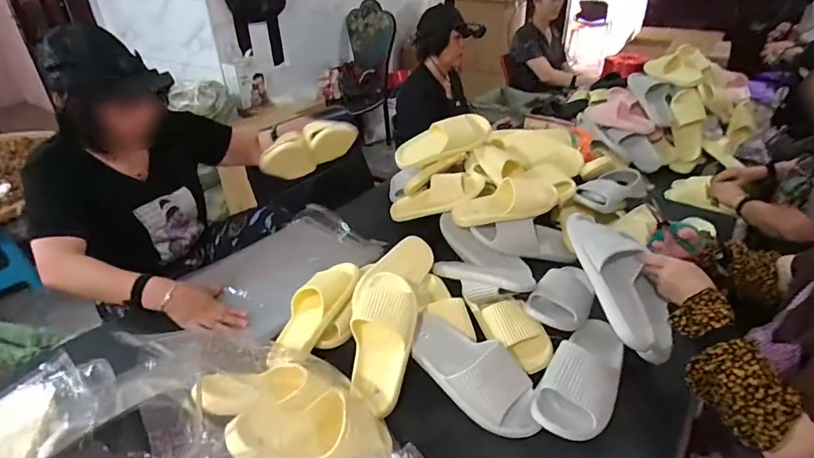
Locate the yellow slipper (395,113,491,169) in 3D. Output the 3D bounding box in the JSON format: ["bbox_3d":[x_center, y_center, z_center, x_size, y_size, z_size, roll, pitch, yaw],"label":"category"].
[{"bbox_3d":[0.089,-0.241,1.231,0.263,0.081,0.100,-19,27,20],"label":"yellow slipper"}]

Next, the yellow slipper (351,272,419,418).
[{"bbox_3d":[-0.043,0.190,0.784,0.112,0.062,0.236,1,65,3],"label":"yellow slipper"}]

